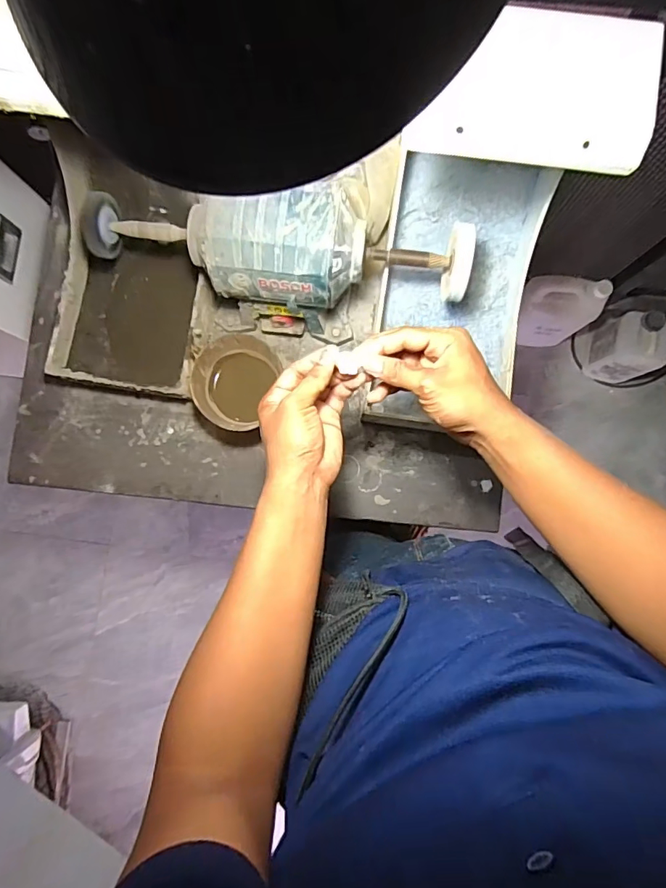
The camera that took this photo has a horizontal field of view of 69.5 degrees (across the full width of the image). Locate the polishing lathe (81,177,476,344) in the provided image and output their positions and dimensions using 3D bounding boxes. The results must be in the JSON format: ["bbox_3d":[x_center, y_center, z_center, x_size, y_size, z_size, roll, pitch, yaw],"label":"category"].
[{"bbox_3d":[-0.065,-0.228,0.610,0.447,0.173,0.128,7,86,1],"label":"polishing lathe"}]

